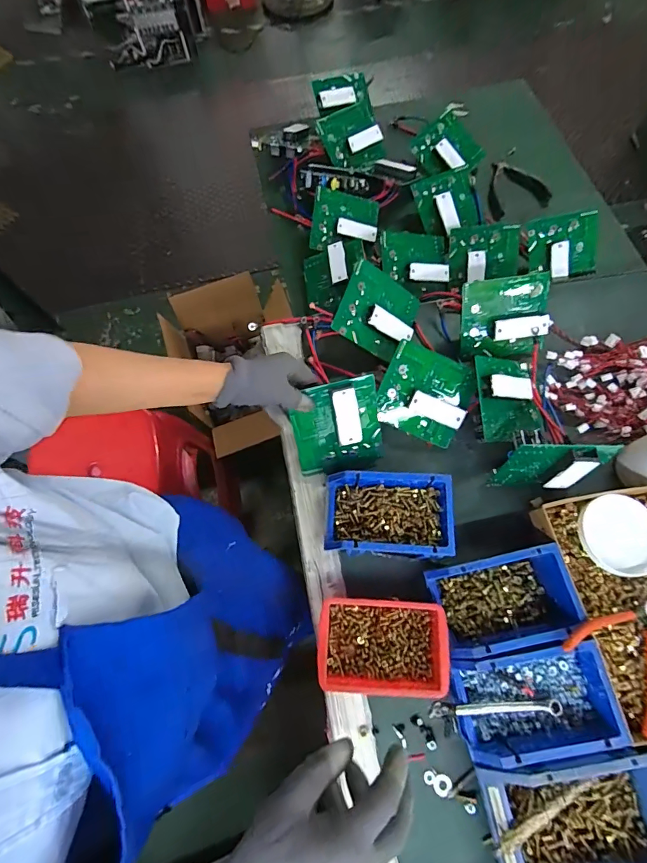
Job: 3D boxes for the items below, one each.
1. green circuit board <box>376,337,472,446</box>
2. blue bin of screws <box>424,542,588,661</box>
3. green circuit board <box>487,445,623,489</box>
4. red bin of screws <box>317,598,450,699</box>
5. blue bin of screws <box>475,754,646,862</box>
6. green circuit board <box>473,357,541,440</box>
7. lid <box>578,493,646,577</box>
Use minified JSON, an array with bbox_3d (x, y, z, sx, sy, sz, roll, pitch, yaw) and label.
[{"bbox_3d":[0.146,-0.053,0.586,0.127,0.021,0.118,24,92,3],"label":"green circuit board"},{"bbox_3d":[0.222,0.207,0.503,0.169,0.062,0.102,-12,69,-3],"label":"blue bin of screws"},{"bbox_3d":[0.291,0.051,0.533,0.116,0.124,0.029,-1,69,1],"label":"green circuit board"},{"bbox_3d":[0.071,0.258,0.496,0.150,0.044,0.100,3,69,3],"label":"red bin of screws"},{"bbox_3d":[0.269,0.406,0.418,0.188,0.063,0.122,-9,69,-2],"label":"blue bin of screws"},{"bbox_3d":[0.269,-0.048,0.580,0.106,0.028,0.115,-8,92,-24],"label":"green circuit board"},{"bbox_3d":[0.383,0.134,0.530,0.097,0.023,0.098,0,69,1],"label":"lid"}]

